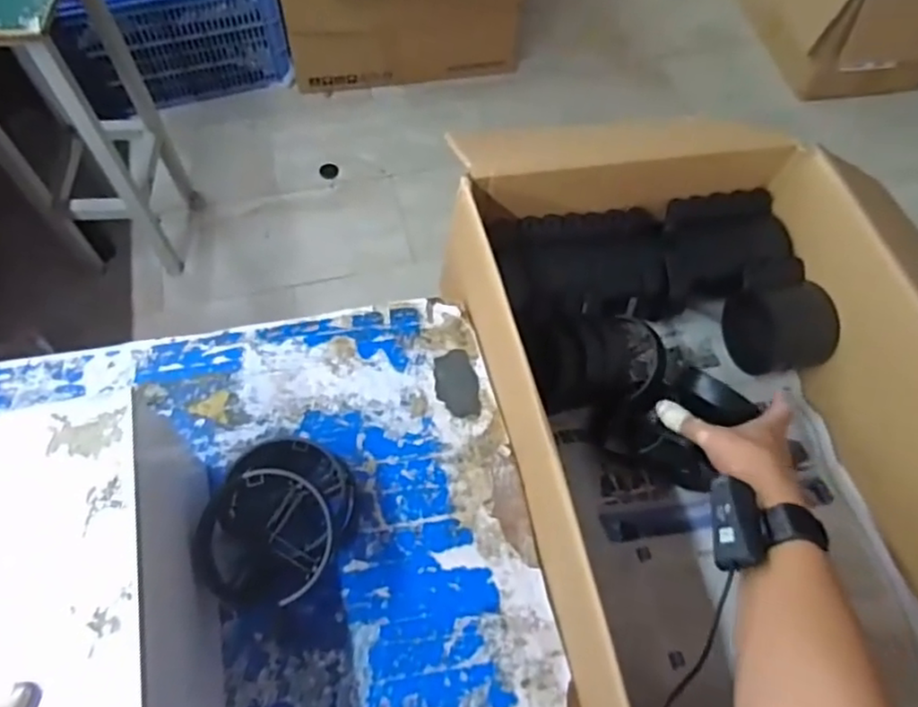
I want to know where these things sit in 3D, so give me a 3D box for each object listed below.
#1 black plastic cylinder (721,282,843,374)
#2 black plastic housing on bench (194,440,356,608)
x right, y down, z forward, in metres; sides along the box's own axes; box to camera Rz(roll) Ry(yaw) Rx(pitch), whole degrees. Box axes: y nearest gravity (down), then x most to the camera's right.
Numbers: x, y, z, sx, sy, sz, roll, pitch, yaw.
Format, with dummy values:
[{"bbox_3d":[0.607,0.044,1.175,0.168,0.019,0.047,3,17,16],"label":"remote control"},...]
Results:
[{"bbox_3d":[0.358,-0.026,0.707,0.078,0.087,0.094,-8,63,-7],"label":"black plastic cylinder"},{"bbox_3d":[-0.142,0.134,0.504,0.097,0.084,0.123,13,62,4],"label":"black plastic housing on bench"}]

